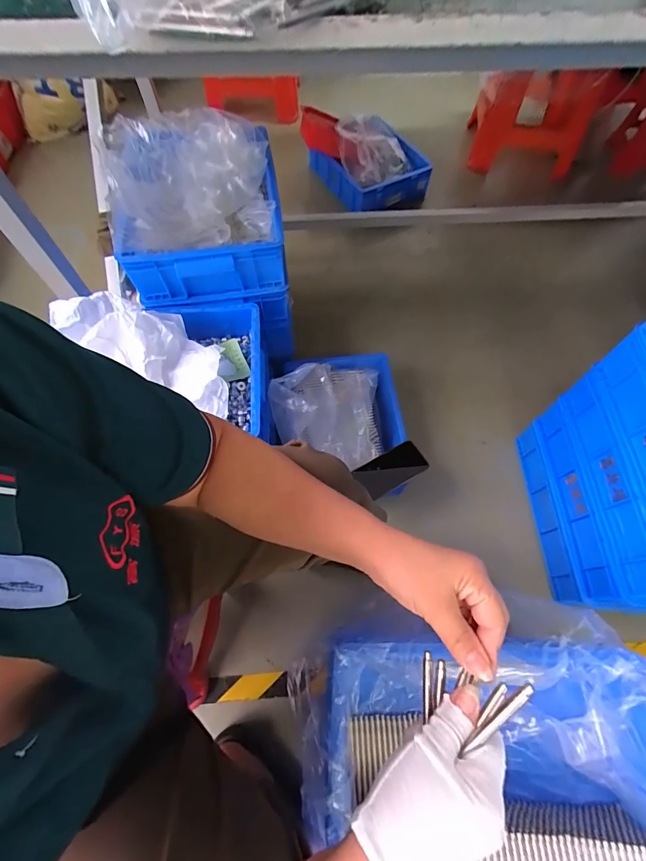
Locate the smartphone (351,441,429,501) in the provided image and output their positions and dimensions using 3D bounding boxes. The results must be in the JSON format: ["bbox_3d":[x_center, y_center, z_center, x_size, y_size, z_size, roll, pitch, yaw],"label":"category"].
[{"bbox_3d":[0.146,0.086,0.791,0.146,0.006,0.077,-30,81,-2],"label":"smartphone"}]

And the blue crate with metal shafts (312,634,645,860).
[{"bbox_3d":[0.221,0.441,0.462,0.399,0.132,0.314,1,65,0],"label":"blue crate with metal shafts"}]

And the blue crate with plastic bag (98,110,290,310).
[{"bbox_3d":[-0.252,-0.466,0.763,0.315,0.152,0.369,-11,65,-6],"label":"blue crate with plastic bag"}]

